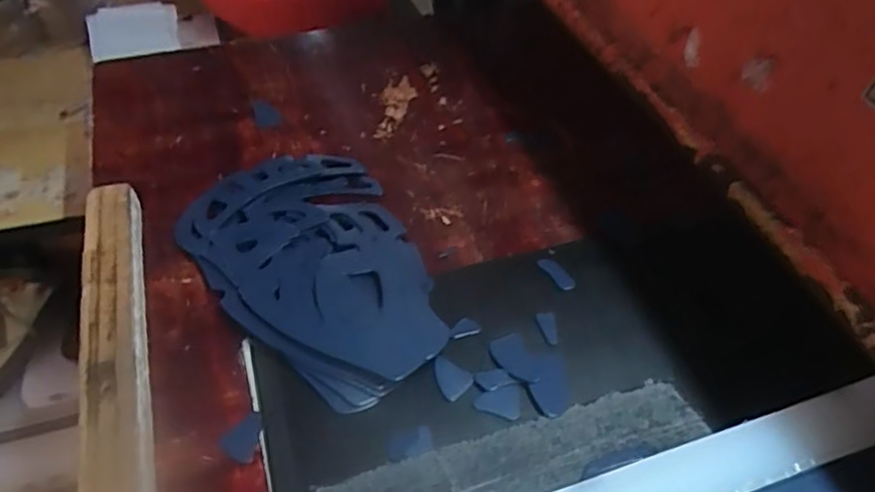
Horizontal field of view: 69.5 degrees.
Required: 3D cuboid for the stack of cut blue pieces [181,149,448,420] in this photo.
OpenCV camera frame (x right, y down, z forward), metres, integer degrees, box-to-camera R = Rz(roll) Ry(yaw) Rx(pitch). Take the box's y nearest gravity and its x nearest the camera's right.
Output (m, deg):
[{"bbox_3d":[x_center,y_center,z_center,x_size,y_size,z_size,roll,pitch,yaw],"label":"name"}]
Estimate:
[{"bbox_3d":[-0.083,0.010,0.462,0.148,0.027,0.224,-30,56,-23],"label":"stack of cut blue pieces"}]

